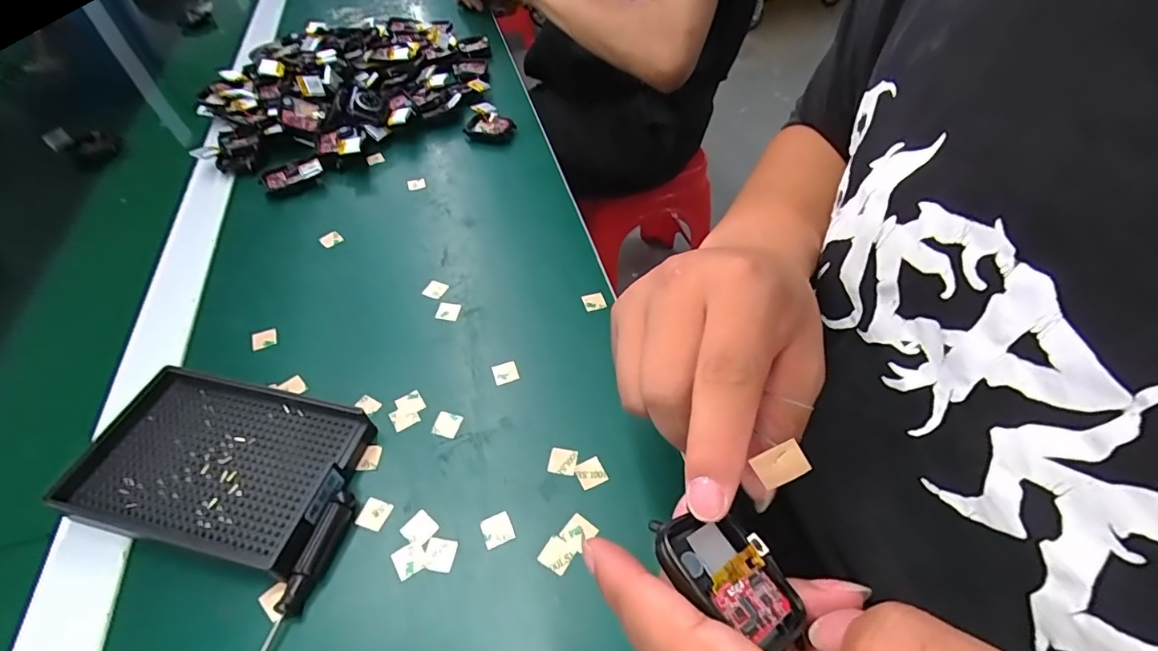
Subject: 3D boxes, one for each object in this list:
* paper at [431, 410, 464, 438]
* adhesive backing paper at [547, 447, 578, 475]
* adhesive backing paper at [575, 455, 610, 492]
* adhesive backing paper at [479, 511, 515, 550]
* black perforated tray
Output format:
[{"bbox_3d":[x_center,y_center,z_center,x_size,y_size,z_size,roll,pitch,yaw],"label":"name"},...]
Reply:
[{"bbox_3d":[-0.080,0.060,0.316,0.016,0.004,0.016,11,54,11],"label":"paper"},{"bbox_3d":[-0.010,0.078,0.299,0.016,0.004,0.014,8,54,7],"label":"adhesive backing paper"},{"bbox_3d":[0.007,0.083,0.293,0.016,0.004,0.015,-21,53,-16],"label":"adhesive backing paper"},{"bbox_3d":[-0.043,0.107,0.273,0.016,0.004,0.016,-19,52,-14],"label":"adhesive backing paper"},{"bbox_3d":[-0.198,0.077,0.289,0.141,0.023,0.090,9,51,9],"label":"black perforated tray"}]

